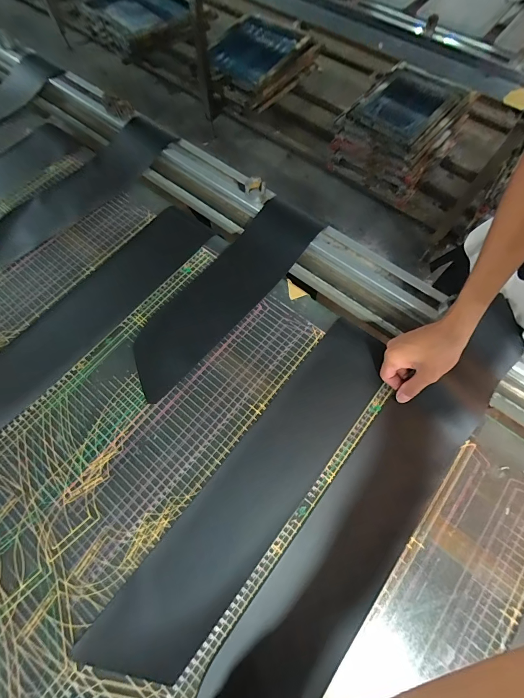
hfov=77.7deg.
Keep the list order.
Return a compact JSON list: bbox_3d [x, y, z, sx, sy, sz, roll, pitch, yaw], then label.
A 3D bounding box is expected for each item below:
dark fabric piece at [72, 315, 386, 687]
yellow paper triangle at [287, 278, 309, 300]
[{"bbox_3d":[0.002,0.171,0.443,0.116,0.028,0.533,37,74,15],"label":"dark fabric piece"},{"bbox_3d":[0.059,-0.107,0.563,0.032,0.004,0.039,-18,69,-5],"label":"yellow paper triangle"}]

